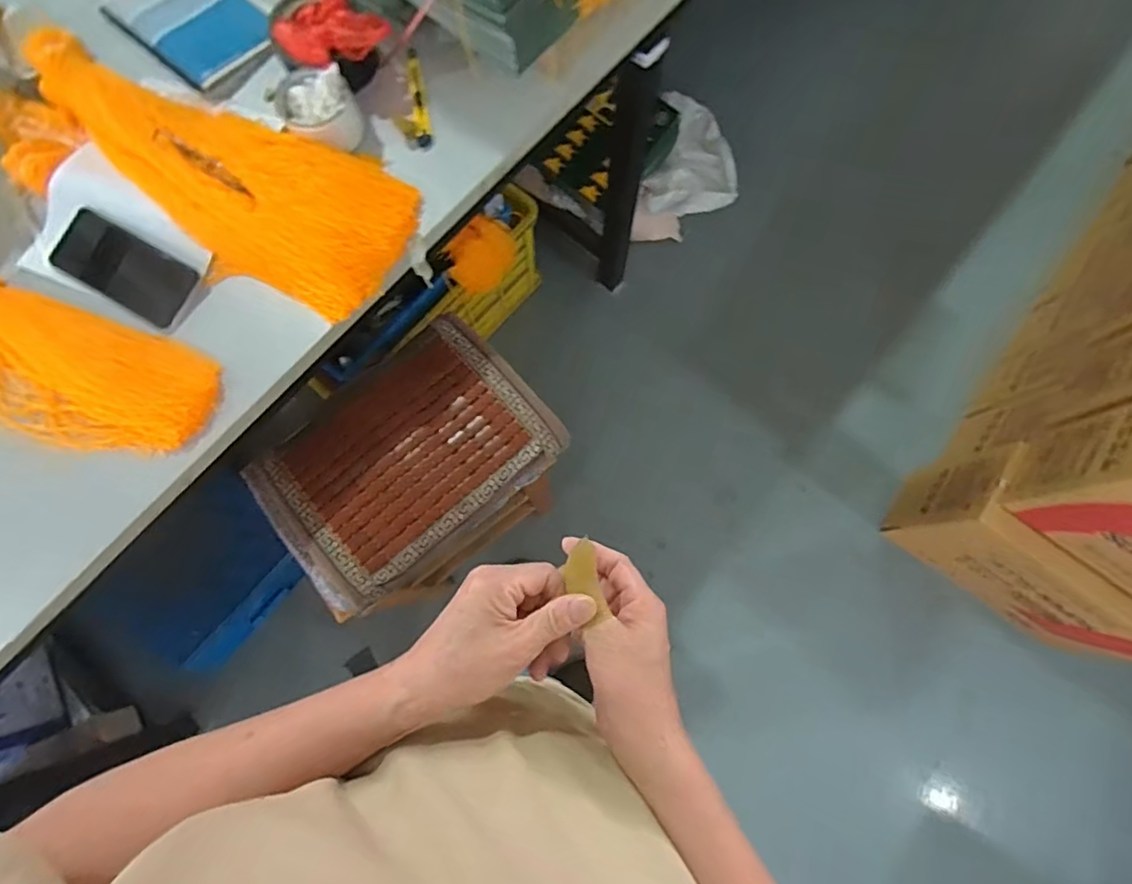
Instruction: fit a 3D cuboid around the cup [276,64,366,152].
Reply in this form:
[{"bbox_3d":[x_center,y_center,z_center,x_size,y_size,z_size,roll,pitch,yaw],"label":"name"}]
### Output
[{"bbox_3d":[-0.278,-0.375,0.657,0.081,0.065,0.089,0,78,0],"label":"cup"}]

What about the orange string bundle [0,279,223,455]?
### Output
[{"bbox_3d":[-0.529,-0.070,0.623,0.293,0.040,0.142,19,78,4],"label":"orange string bundle"}]

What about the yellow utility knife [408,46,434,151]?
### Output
[{"bbox_3d":[-0.180,-0.414,0.698,0.020,0.014,0.130,-11,78,-2],"label":"yellow utility knife"}]

